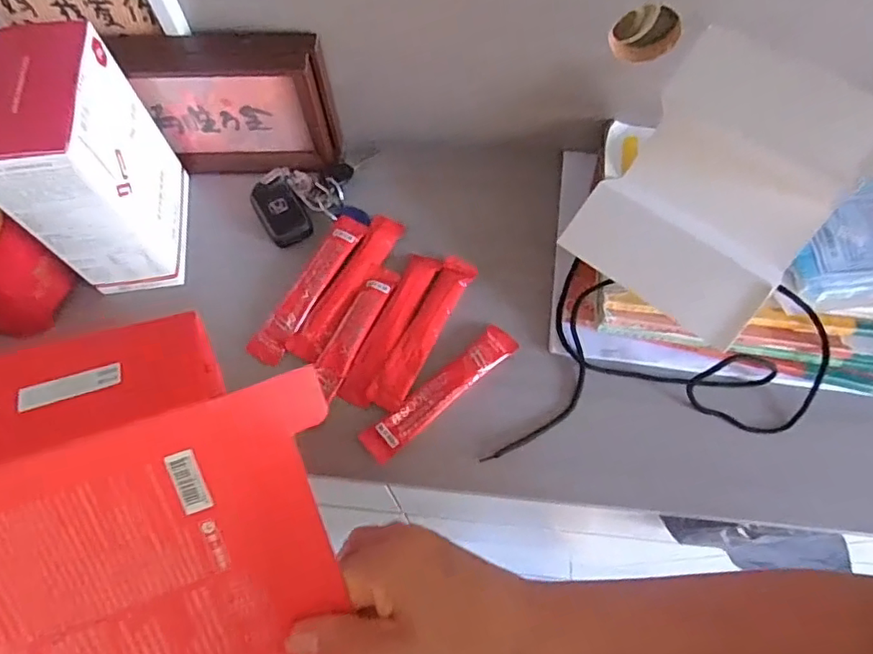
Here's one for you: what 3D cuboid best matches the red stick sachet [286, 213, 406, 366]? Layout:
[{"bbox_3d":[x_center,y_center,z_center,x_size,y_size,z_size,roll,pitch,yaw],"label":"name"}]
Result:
[{"bbox_3d":[-0.076,-0.039,0.491,0.031,0.004,0.148,27,70,12],"label":"red stick sachet"}]

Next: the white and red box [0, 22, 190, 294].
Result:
[{"bbox_3d":[-0.265,-0.119,0.443,0.074,0.170,0.127,-8,67,-2],"label":"white and red box"}]

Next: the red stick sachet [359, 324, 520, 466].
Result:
[{"bbox_3d":[0.004,0.050,0.451,0.144,0.004,0.028,-39,72,-14],"label":"red stick sachet"}]

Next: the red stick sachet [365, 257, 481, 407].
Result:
[{"bbox_3d":[-0.010,0.000,0.470,0.030,0.005,0.146,25,70,11],"label":"red stick sachet"}]

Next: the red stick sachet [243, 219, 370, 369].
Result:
[{"bbox_3d":[-0.108,-0.034,0.491,0.030,0.007,0.147,27,70,12],"label":"red stick sachet"}]

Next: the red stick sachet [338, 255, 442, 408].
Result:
[{"bbox_3d":[-0.037,-0.003,0.473,0.027,0.004,0.144,22,69,10],"label":"red stick sachet"}]

